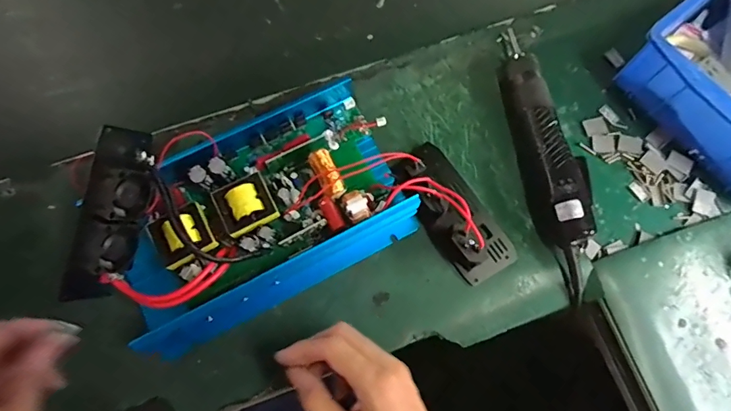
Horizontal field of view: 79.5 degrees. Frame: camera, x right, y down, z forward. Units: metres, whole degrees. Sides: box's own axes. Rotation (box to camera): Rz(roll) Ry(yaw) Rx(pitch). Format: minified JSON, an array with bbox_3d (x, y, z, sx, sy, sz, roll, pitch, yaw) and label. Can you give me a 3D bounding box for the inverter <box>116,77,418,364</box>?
[{"bbox_3d":[-0.092,0.001,0.403,0.255,0.063,0.162,-28,76,-9],"label":"inverter"}]

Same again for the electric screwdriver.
[{"bbox_3d":[0.183,-0.055,0.443,0.056,0.037,0.306,-8,74,-4],"label":"electric screwdriver"}]

